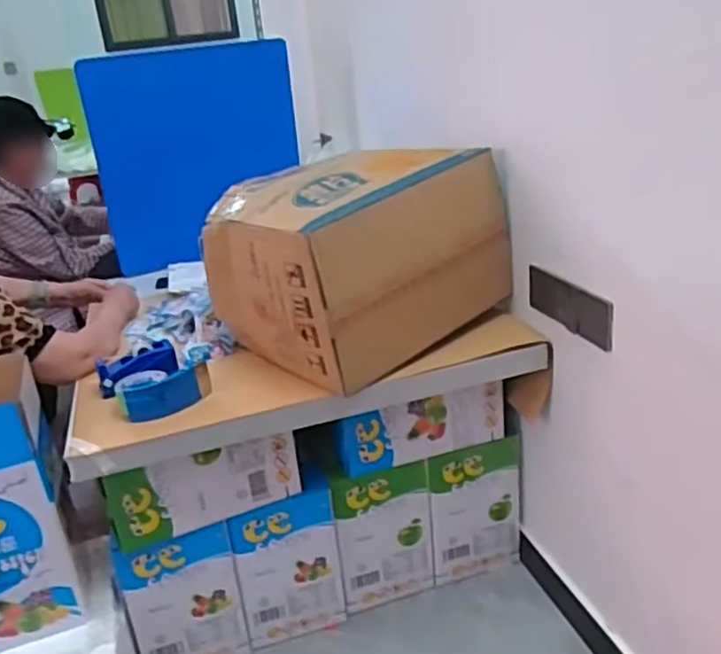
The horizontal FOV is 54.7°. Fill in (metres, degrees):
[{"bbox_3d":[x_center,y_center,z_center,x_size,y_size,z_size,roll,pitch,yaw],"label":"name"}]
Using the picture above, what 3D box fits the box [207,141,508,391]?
[{"bbox_3d":[0.004,-0.152,1.371,0.476,0.337,0.353,-23,28,-35],"label":"box"}]

